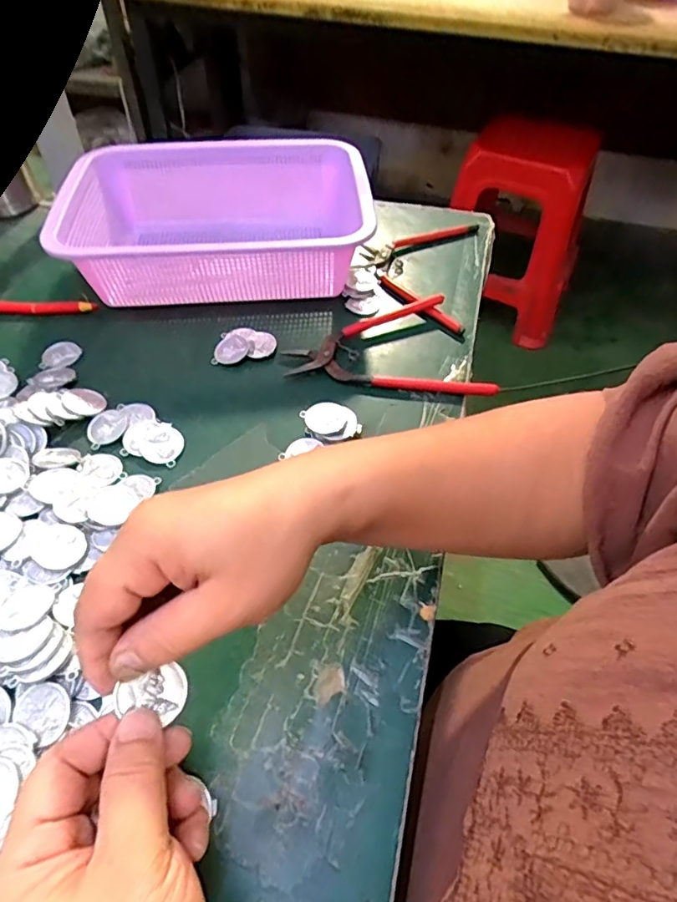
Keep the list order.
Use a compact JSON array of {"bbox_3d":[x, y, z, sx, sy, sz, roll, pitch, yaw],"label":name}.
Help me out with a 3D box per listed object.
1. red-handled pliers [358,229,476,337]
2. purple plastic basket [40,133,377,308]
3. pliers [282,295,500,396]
[{"bbox_3d":[0.073,-0.179,0.518,0.105,0.013,0.166,10,52,7],"label":"red-handled pliers"},{"bbox_3d":[-0.107,-0.205,0.495,0.256,0.076,0.185,-4,52,-3],"label":"purple plastic basket"},{"bbox_3d":[0.044,-0.092,0.448,0.163,0.014,0.103,5,52,3],"label":"pliers"}]

